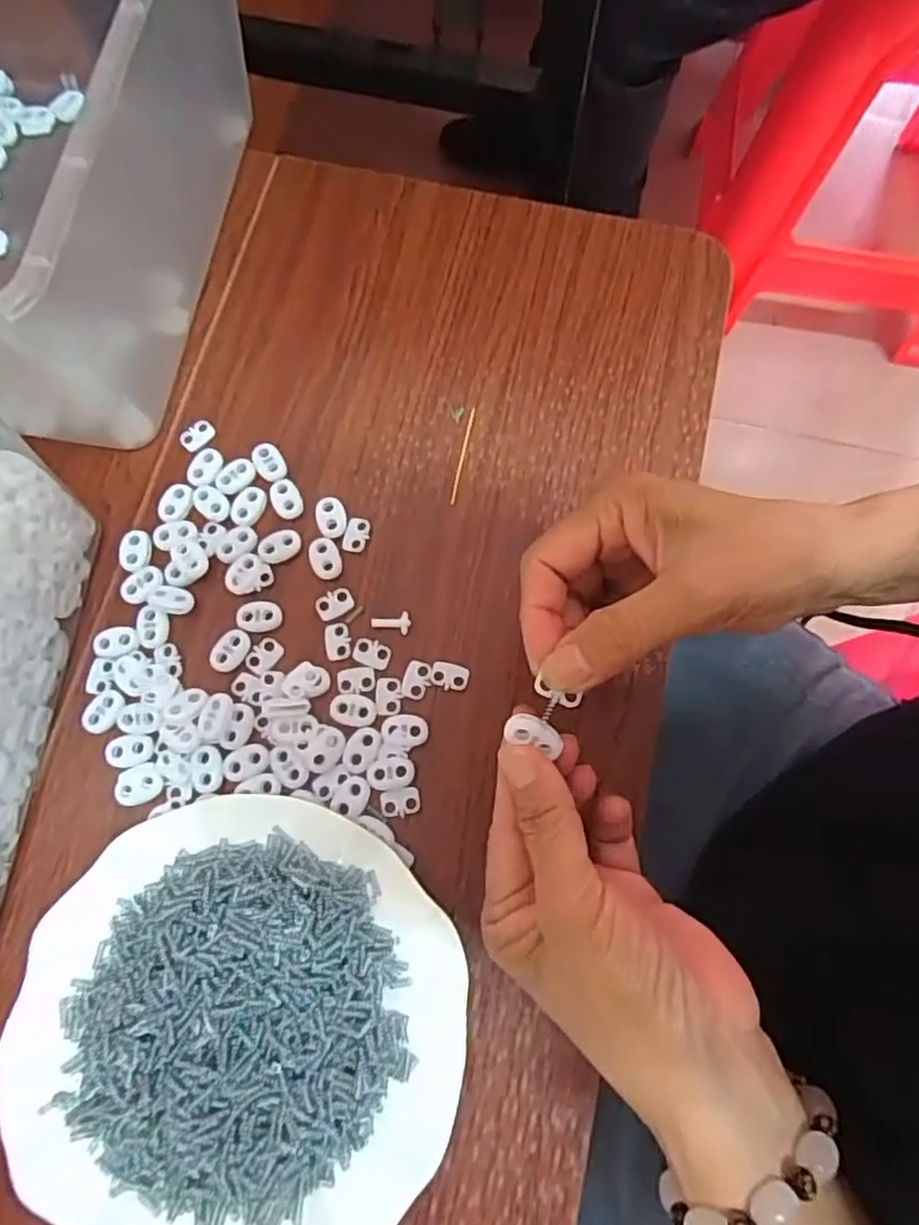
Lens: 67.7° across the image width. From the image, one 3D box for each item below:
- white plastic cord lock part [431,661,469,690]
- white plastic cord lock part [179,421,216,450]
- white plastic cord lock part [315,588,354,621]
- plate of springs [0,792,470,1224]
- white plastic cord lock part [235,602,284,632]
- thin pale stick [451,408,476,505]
[{"bbox_3d":[-0.005,0.032,0.342,0.019,0.004,0.013,11,77,3],"label":"white plastic cord lock part"},{"bbox_3d":[-0.145,-0.098,0.379,0.019,0.004,0.014,-43,80,-9],"label":"white plastic cord lock part"},{"bbox_3d":[-0.064,-0.004,0.352,0.019,0.004,0.013,-27,78,-6],"label":"white plastic cord lock part"},{"bbox_3d":[-0.093,0.175,0.293,0.182,0.028,0.180,0,76,0],"label":"plate of springs"},{"bbox_3d":[-0.103,0.002,0.350,0.022,0.004,0.016,2,76,1],"label":"white plastic cord lock part"},{"bbox_3d":[0.002,-0.087,0.377,0.004,0.004,0.060,11,77,3],"label":"thin pale stick"}]

